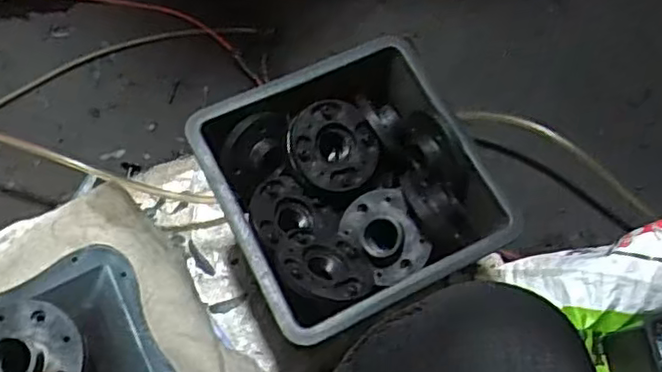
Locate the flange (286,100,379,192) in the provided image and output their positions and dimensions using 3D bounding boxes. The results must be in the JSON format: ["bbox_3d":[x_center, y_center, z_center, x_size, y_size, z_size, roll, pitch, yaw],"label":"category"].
[{"bbox_3d":[-0.001,-0.040,0.700,0.095,0.026,0.095,3,81,-20],"label":"flange"}]

